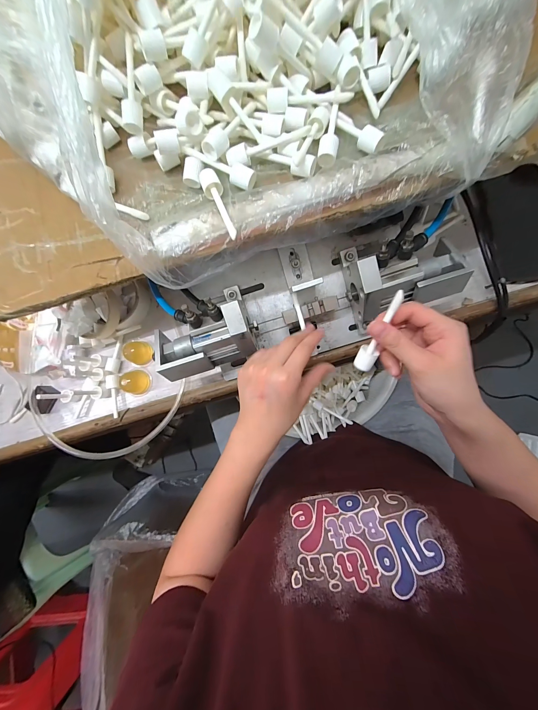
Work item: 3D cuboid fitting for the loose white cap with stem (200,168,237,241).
[{"bbox_3d":[-0.046,-0.144,0.258,0.018,0.015,0.084,-24,82,3],"label":"loose white cap with stem"}]

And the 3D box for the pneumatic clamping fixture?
[{"bbox_3d":[0.038,-0.069,0.344,0.378,0.092,0.133,-18,82,4],"label":"pneumatic clamping fixture"}]

